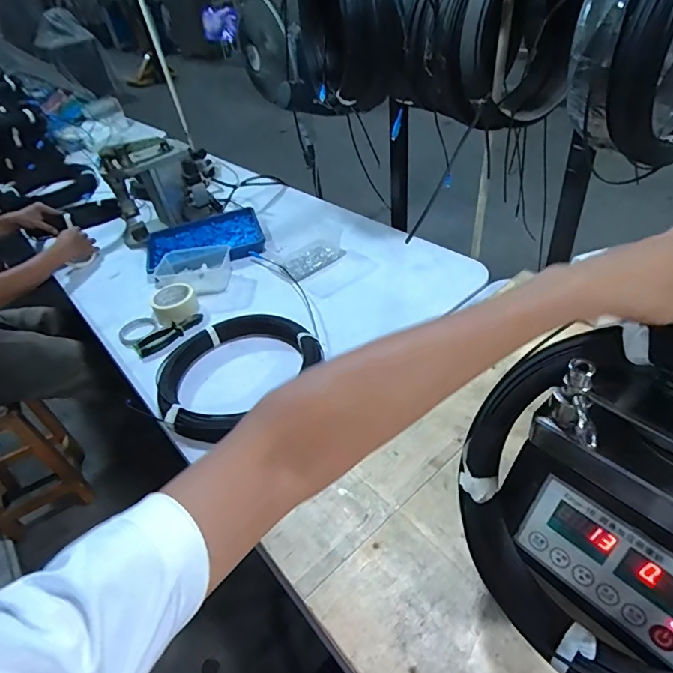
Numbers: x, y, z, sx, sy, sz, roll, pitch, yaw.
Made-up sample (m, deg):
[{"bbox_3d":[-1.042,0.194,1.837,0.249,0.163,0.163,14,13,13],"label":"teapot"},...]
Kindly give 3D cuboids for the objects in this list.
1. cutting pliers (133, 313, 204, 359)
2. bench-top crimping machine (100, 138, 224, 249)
[{"bbox_3d":[-0.367,-0.008,1.008,0.043,0.020,0.156,29,53,36],"label":"cutting pliers"},{"bbox_3d":[-0.536,-0.474,1.401,0.322,0.227,0.171,-25,43,-17],"label":"bench-top crimping machine"}]

